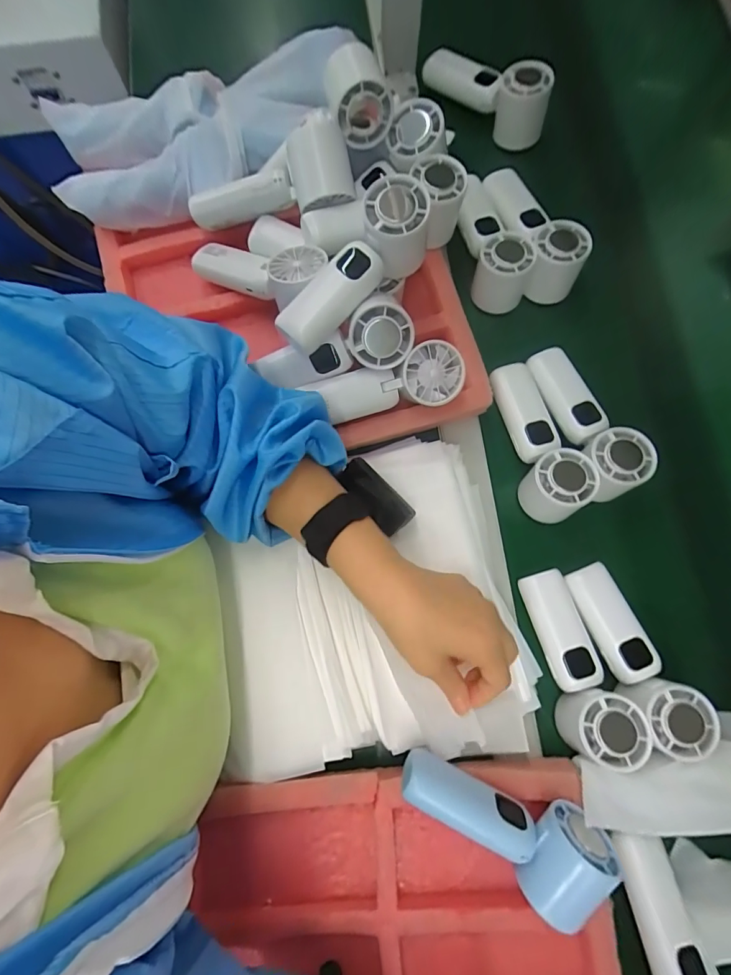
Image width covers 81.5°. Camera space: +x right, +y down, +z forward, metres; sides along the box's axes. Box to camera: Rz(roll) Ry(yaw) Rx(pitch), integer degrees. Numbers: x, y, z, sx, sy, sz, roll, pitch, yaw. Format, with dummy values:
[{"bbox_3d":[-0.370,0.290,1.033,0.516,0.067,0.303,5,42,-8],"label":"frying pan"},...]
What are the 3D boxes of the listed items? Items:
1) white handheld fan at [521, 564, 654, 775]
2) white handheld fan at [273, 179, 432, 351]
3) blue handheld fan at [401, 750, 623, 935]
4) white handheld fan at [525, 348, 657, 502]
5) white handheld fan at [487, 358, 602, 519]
[{"bbox_3d":[0.180,0.152,0.369,0.051,0.038,0.152,-15,65,-2],"label":"white handheld fan"},{"bbox_3d":[-0.009,-0.180,0.357,0.157,0.051,0.055,-45,82,5],"label":"white handheld fan"},{"bbox_3d":[0.103,0.242,0.316,0.149,0.047,0.070,38,82,7],"label":"blue handheld fan"},{"bbox_3d":[0.206,-0.066,0.401,0.055,0.048,0.156,-21,79,-3],"label":"white handheld fan"},{"bbox_3d":[0.164,-0.049,0.402,0.049,0.057,0.156,-14,79,-2],"label":"white handheld fan"}]

